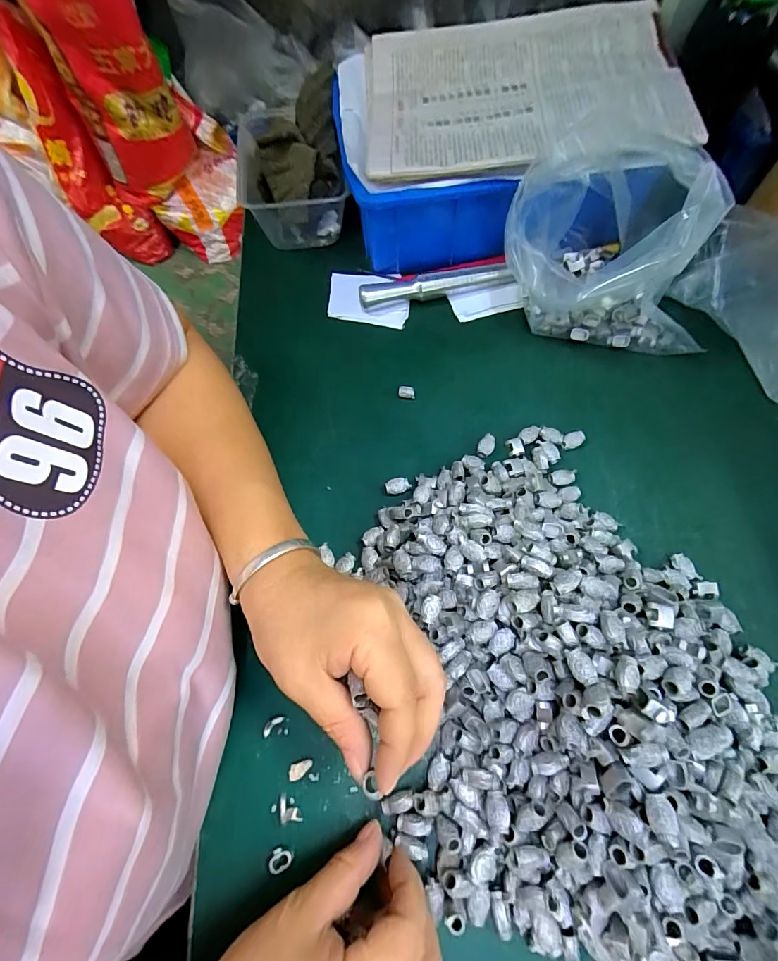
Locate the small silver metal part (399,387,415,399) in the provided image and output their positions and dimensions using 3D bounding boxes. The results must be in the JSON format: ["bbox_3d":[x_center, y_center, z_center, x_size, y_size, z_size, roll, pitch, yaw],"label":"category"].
[{"bbox_3d":[0.016,-0.078,0.372,0.014,0.008,0.008,3,66,3],"label":"small silver metal part"}]

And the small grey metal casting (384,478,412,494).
[{"bbox_3d":[0.007,0.004,0.335,0.020,0.005,0.012,-17,67,-6],"label":"small grey metal casting"}]

